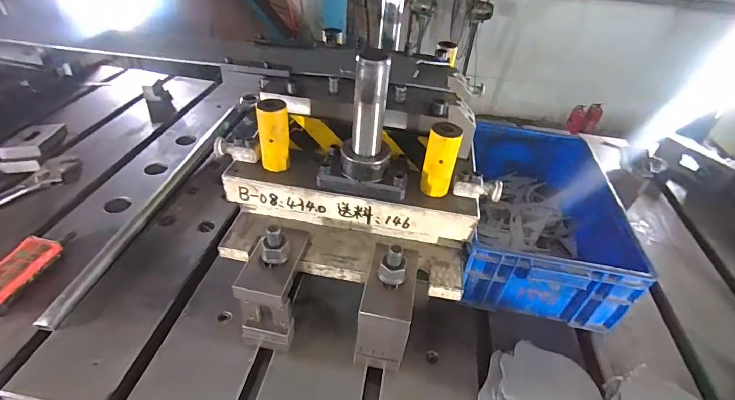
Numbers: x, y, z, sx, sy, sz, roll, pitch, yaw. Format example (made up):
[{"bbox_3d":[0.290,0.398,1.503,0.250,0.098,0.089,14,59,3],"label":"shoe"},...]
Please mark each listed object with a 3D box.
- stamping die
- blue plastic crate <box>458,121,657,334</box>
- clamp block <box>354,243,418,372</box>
[{"bbox_3d":[-0.013,-0.091,0.706,0.469,0.299,0.369,12,41,8],"label":"stamping die"},{"bbox_3d":[0.382,0.035,0.869,0.310,0.181,0.482,12,41,8],"label":"blue plastic crate"},{"bbox_3d":[0.034,0.173,0.641,0.077,0.211,0.137,10,41,5],"label":"clamp block"}]

